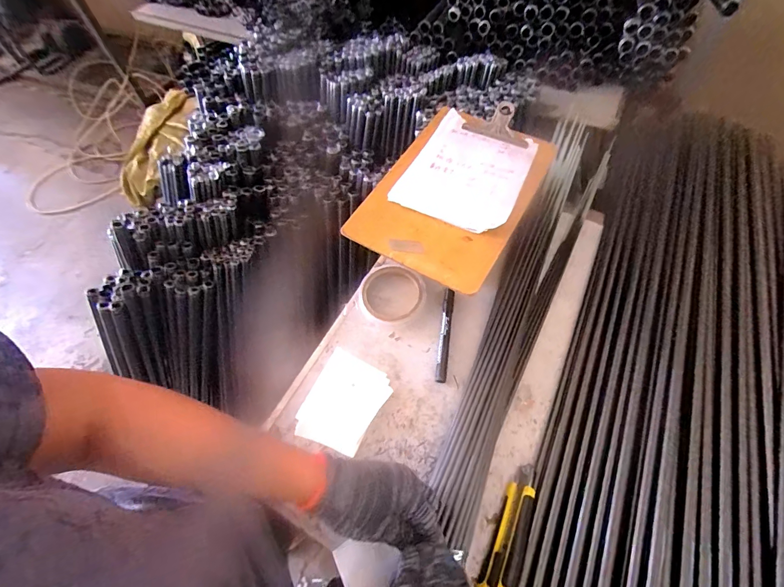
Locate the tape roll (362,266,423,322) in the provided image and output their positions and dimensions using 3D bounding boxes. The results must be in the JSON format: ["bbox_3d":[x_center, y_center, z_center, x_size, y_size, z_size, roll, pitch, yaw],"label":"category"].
[{"bbox_3d":[0.001,0.000,0.540,0.085,0.024,0.085,-2,60,3],"label":"tape roll"}]

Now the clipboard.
[{"bbox_3d":[0.090,-0.145,0.503,0.191,0.022,0.285,29,66,18],"label":"clipboard"}]

